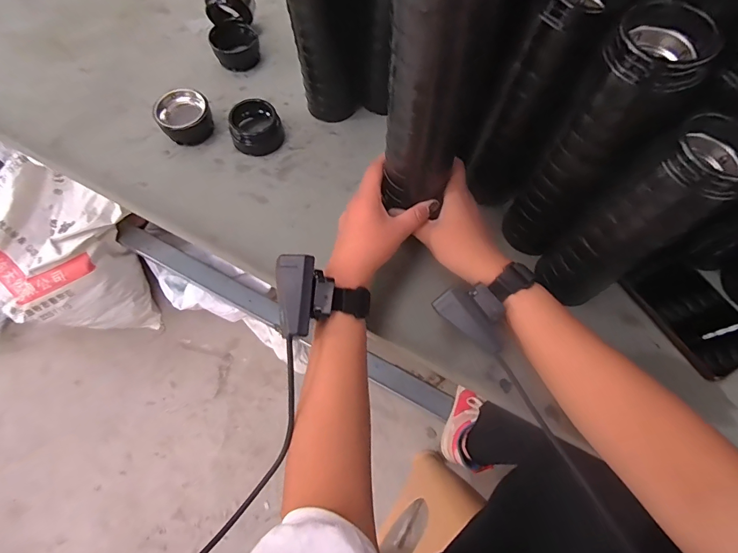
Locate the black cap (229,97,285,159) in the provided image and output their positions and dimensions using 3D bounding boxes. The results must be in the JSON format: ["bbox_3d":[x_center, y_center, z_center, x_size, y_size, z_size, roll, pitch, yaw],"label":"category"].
[{"bbox_3d":[-0.137,-0.183,0.482,0.064,0.036,0.057,-19,69,-8],"label":"black cap"}]

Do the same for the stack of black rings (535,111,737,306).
[{"bbox_3d":[0.214,-0.040,0.327,0.070,0.181,0.062,-38,73,-15],"label":"stack of black rings"}]

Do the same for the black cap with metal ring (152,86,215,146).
[{"bbox_3d":[-0.224,-0.194,0.485,0.062,0.044,0.051,-23,69,-10],"label":"black cap with metal ring"}]

